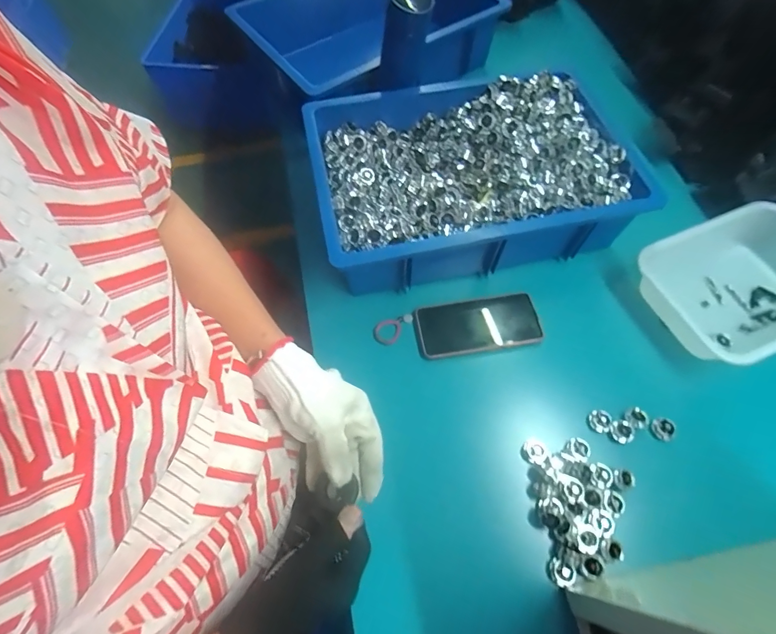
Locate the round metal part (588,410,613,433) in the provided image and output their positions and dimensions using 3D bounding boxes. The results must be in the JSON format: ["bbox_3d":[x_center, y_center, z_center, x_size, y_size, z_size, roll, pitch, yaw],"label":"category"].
[{"bbox_3d":[0.265,0.130,0.498,0.025,0.007,0.027,-1,62,2],"label":"round metal part"}]

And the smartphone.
[{"bbox_3d":[0.124,0.010,0.554,0.168,0.016,0.079,-8,62,-2],"label":"smartphone"}]

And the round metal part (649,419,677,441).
[{"bbox_3d":[0.340,0.138,0.490,0.025,0.009,0.025,-1,62,2],"label":"round metal part"}]

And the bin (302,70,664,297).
[{"bbox_3d":[0.119,-0.219,0.614,0.448,0.108,0.326,-12,62,-4],"label":"bin"}]

